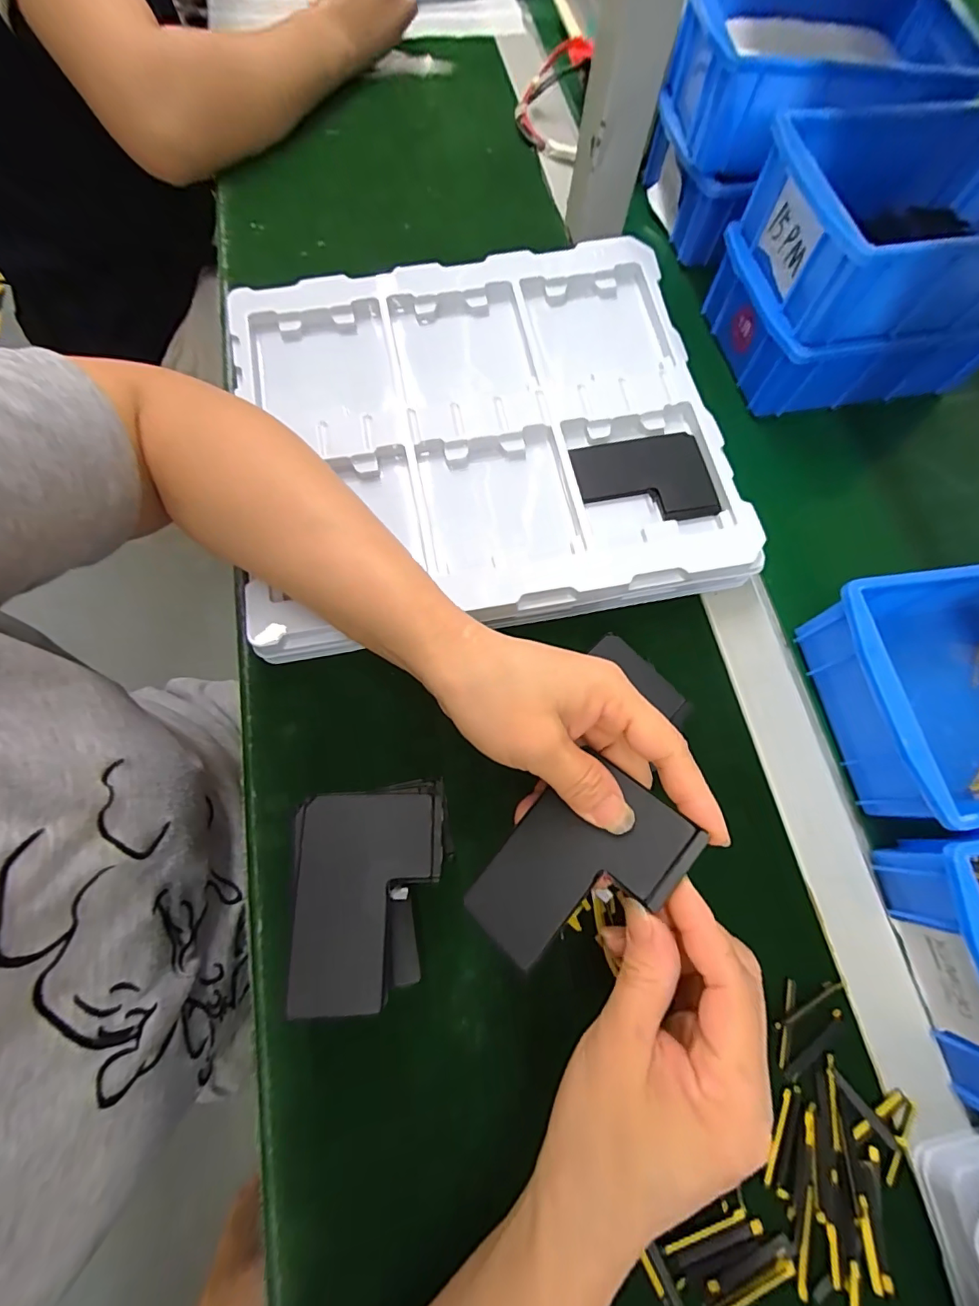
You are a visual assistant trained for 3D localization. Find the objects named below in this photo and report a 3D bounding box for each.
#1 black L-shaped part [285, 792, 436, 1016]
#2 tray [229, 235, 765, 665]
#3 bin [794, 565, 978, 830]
[{"bbox_3d":[-0.057,0.110,0.225,0.059,0.004,0.088,0,71,-3],"label":"black L-shaped part"},{"bbox_3d":[-0.006,-0.153,0.347,0.316,0.036,0.283,-12,72,-6],"label":"tray"},{"bbox_3d":[0.304,0.017,0.292,0.193,0.058,0.127,-8,71,-5],"label":"bin"}]

